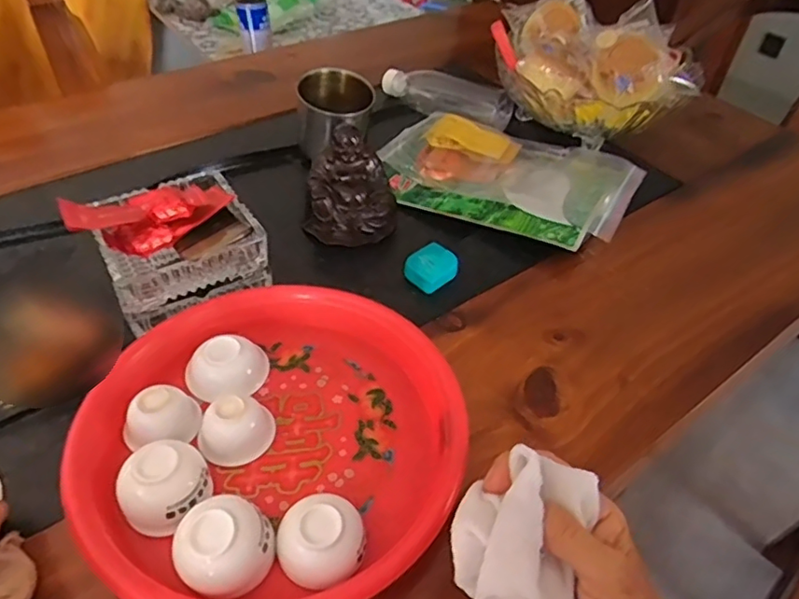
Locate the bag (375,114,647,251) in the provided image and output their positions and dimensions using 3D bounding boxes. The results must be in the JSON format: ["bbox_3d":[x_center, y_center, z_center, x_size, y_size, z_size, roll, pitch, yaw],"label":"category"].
[{"bbox_3d":[0.116,-0.143,0.636,0.272,0.031,0.188,20,48,15],"label":"bag"}]

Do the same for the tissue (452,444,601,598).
[{"bbox_3d":[0.059,0.120,0.279,0.064,0.035,0.089,16,47,12],"label":"tissue"}]

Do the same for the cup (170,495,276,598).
[{"bbox_3d":[-0.101,0.142,0.332,0.051,0.045,0.048,2,46,-2],"label":"cup"}]

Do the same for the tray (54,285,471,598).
[{"bbox_3d":[-0.083,0.086,0.396,0.248,0.042,0.240,2,46,-2],"label":"tray"}]

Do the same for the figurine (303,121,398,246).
[{"bbox_3d":[-0.049,-0.110,0.575,0.090,0.089,0.071,0,46,-3],"label":"figurine"}]

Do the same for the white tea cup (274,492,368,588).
[{"bbox_3d":[-0.046,0.145,0.343,0.052,0.031,0.046,-14,48,-16],"label":"white tea cup"}]

